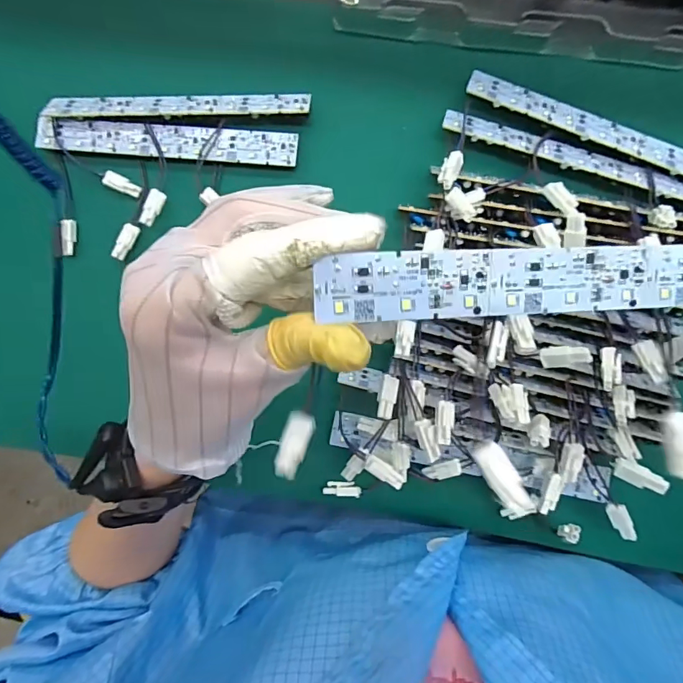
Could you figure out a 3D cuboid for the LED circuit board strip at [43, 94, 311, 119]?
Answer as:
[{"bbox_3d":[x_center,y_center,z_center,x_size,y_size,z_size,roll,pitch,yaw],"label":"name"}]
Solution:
[{"bbox_3d":[-0.119,-0.172,0.330,0.192,0.009,0.018,1,88,2],"label":"LED circuit board strip"}]

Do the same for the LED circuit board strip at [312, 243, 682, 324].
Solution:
[{"bbox_3d":[0.083,-0.023,0.170,0.182,0.006,0.024,-3,90,-9],"label":"LED circuit board strip"}]

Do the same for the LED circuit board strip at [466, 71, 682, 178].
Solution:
[{"bbox_3d":[0.179,-0.145,0.315,0.189,0.005,0.023,23,72,2],"label":"LED circuit board strip"}]

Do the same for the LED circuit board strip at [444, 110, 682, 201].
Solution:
[{"bbox_3d":[0.163,-0.126,0.315,0.189,0.006,0.026,17,64,3],"label":"LED circuit board strip"}]

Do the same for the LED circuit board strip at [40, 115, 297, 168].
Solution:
[{"bbox_3d":[-0.128,-0.147,0.335,0.190,0.010,0.026,5,88,2],"label":"LED circuit board strip"}]

